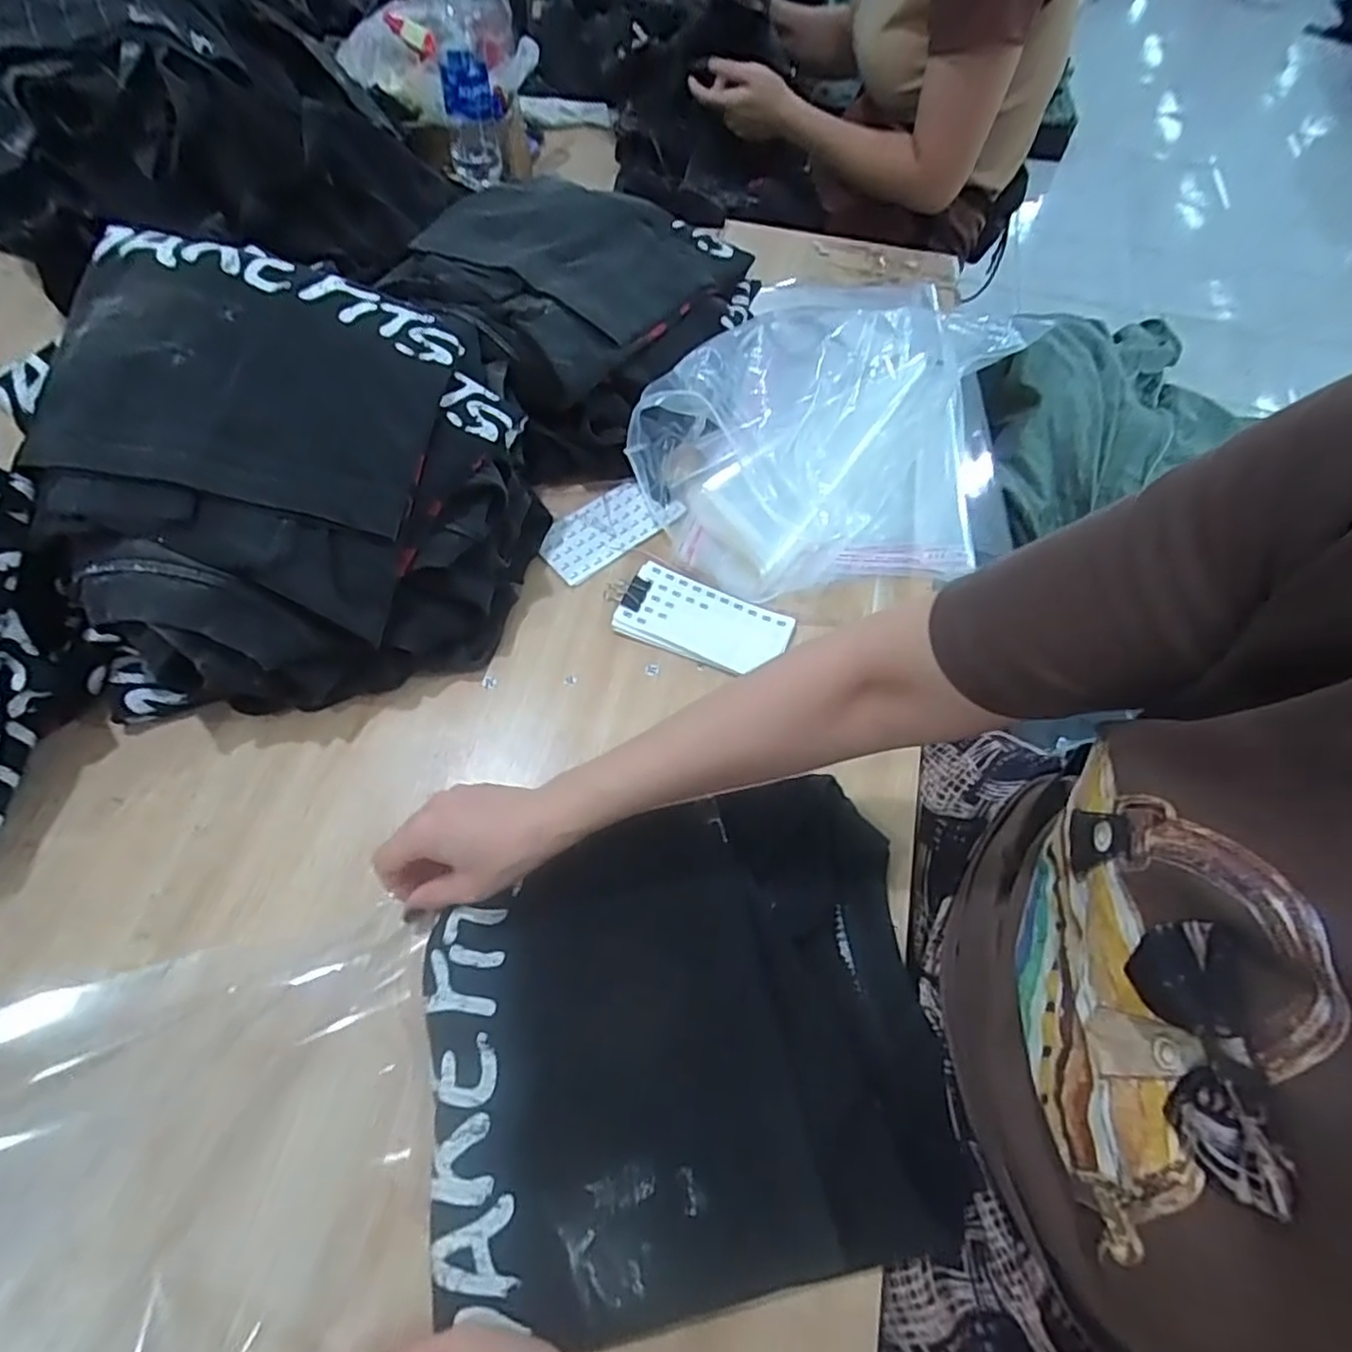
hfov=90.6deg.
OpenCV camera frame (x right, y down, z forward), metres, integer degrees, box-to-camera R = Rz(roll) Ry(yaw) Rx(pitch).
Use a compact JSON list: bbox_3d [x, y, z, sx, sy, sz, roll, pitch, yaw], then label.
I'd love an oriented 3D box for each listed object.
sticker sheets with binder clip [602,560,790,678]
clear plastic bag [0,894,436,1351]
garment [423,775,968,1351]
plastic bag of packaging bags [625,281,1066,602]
[{"bbox_3d":[0.016,-0.051,0.575,0.157,0.009,0.075,21,62,10],"label":"sticker sheets with binder clip"},{"bbox_3d":[-0.325,0.297,0.329,0.395,0.084,0.258,-16,62,-11],"label":"clear plastic bag"},{"bbox_3d":[0.006,0.214,0.412,0.300,0.019,0.268,-10,61,-8],"label":"garment"},{"bbox_3d":[0.141,-0.240,0.627,0.301,0.114,0.356,20,62,9],"label":"plastic bag of packaging bags"}]

